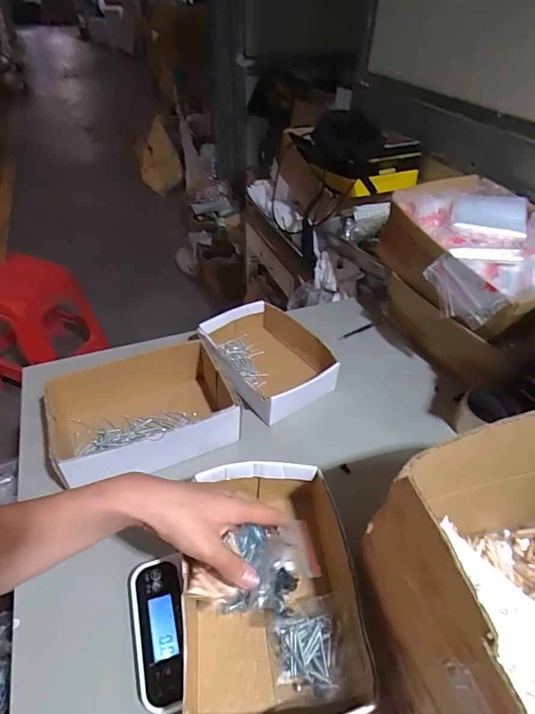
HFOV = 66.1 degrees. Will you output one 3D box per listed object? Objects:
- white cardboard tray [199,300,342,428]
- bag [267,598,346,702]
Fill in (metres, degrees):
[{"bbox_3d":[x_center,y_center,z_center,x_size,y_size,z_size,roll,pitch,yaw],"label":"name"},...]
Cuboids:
[{"bbox_3d":[-0.005,0.001,0.748,0.201,0.071,0.247,-20,46,-22],"label":"white cardboard tray"},{"bbox_3d":[0.038,0.290,0.415,0.073,0.016,0.083,3,42,2],"label":"bag"}]

